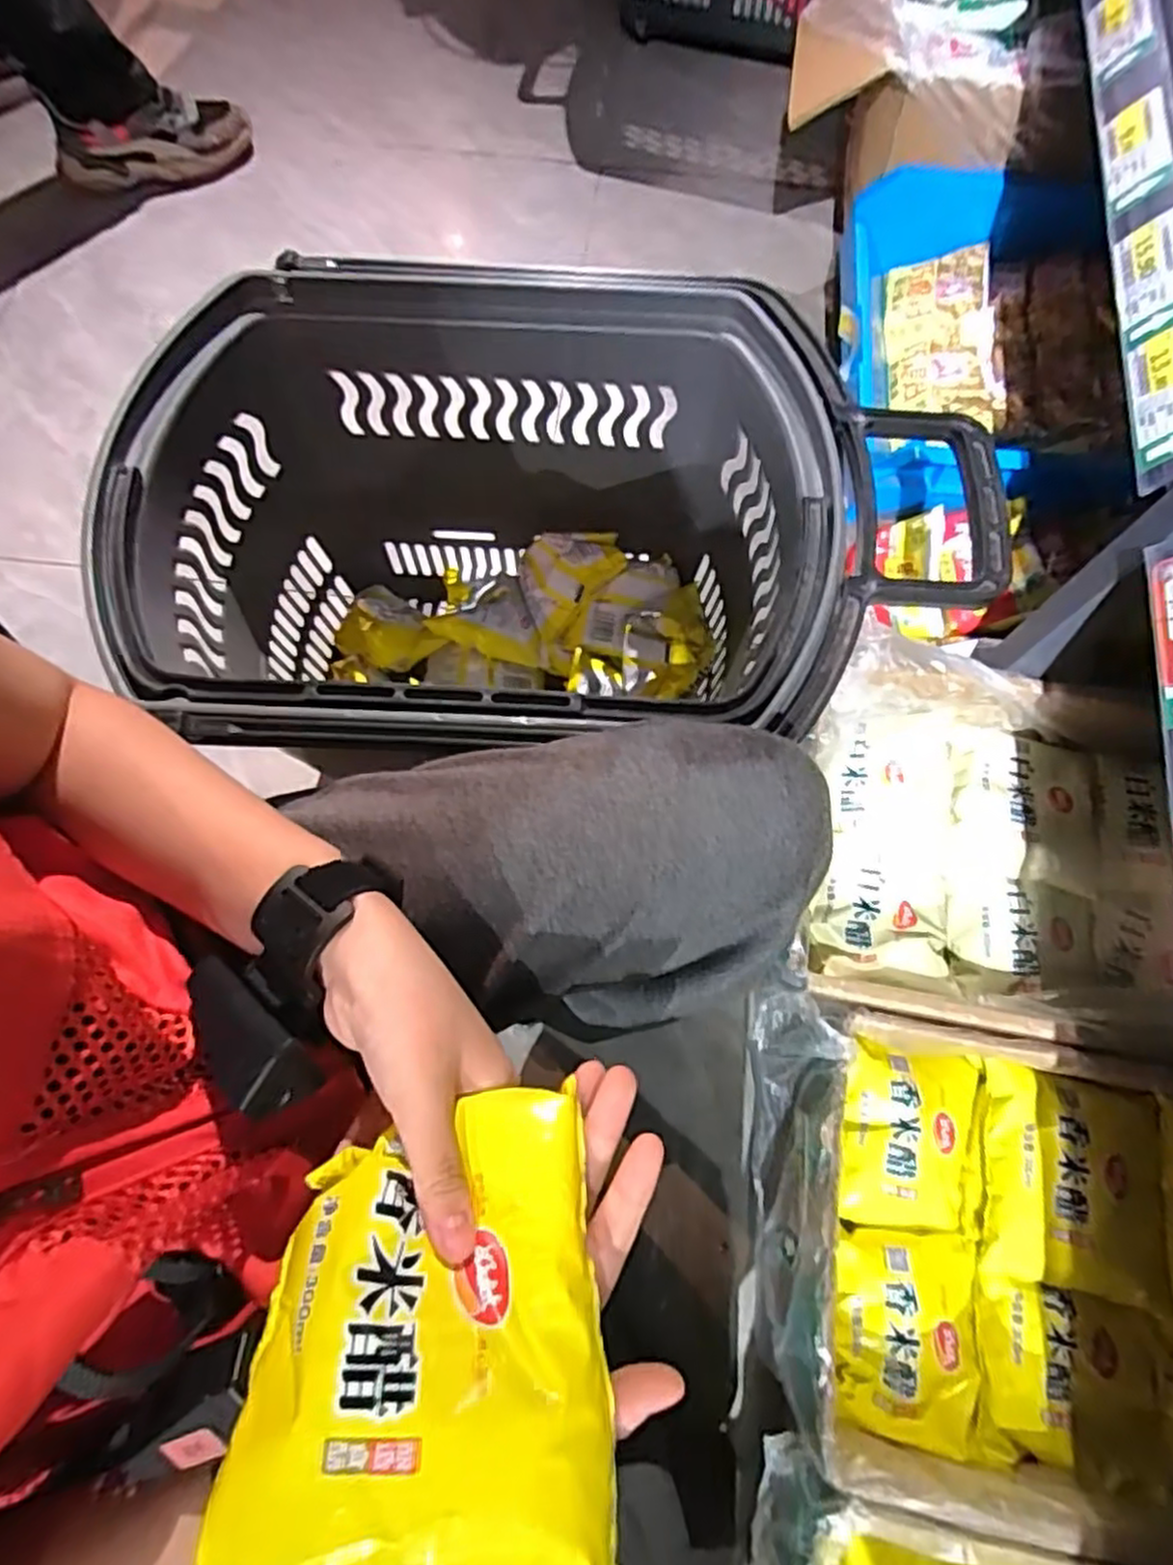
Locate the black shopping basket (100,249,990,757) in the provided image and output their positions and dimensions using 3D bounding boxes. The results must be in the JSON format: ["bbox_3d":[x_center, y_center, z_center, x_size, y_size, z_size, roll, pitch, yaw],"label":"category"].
[{"bbox_3d":[-0.022,-0.159,0.623,0.581,0.327,0.397,-9,73,-3],"label":"black shopping basket"}]

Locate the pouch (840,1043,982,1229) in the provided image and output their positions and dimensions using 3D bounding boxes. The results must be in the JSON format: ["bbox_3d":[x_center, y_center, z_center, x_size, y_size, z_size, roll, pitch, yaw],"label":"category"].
[{"bbox_3d":[0.237,0.259,0.535,0.094,0.029,0.125,14,73,4],"label":"pouch"}]

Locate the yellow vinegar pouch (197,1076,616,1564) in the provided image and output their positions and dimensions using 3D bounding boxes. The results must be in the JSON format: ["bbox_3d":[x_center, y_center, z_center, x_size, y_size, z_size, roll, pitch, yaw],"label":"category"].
[{"bbox_3d":[-0.052,0.173,0.241,0.112,0.036,0.129,4,49,-6],"label":"yellow vinegar pouch"}]

